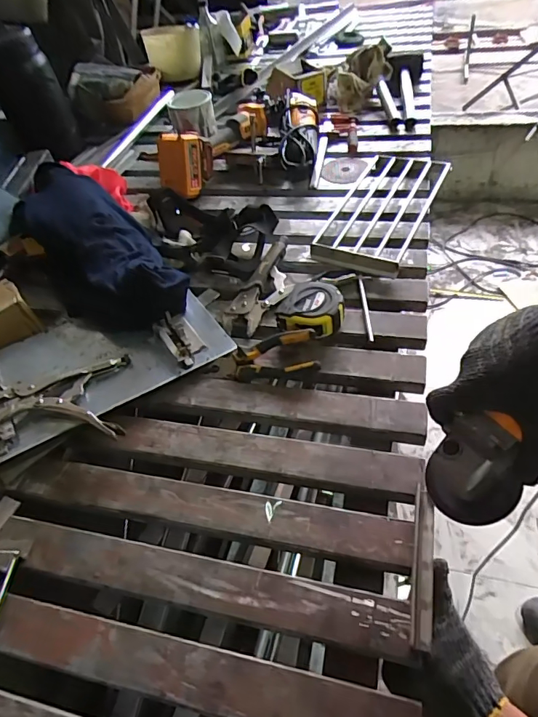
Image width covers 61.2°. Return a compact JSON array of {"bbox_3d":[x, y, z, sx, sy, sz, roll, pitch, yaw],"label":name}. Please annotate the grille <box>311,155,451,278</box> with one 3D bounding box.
[{"bbox_3d":[0.206,-0.281,0.826,0.165,0.030,0.365,19,56,23],"label":"grille"}]

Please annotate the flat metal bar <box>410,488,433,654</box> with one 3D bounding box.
[{"bbox_3d":[0.152,0.197,0.448,0.018,0.006,0.143,9,52,12],"label":"flat metal bar"}]

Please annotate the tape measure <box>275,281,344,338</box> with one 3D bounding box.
[{"bbox_3d":[0.062,-0.067,0.650,0.090,0.048,0.081,8,52,14],"label":"tape measure"}]

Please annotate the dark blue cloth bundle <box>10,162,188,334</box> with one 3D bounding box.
[{"bbox_3d":[-0.317,-0.217,0.781,0.178,0.112,0.474,-30,53,-17],"label":"dark blue cloth bundle"}]

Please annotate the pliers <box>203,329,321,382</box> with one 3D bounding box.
[{"bbox_3d":[-0.011,0.004,0.621,0.155,0.023,0.057,-16,76,13],"label":"pliers"}]

